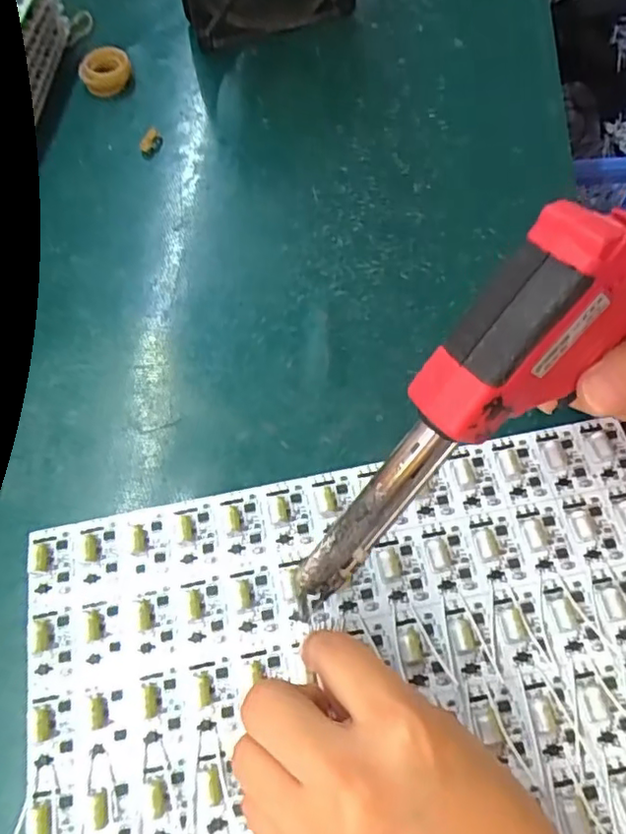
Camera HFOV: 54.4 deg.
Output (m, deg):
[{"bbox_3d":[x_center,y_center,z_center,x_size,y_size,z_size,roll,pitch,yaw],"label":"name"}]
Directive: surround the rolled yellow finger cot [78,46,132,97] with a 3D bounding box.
[{"bbox_3d":[-0.144,-0.240,0.424,0.034,0.018,0.034,-1,64,2],"label":"rolled yellow finger cot"}]

